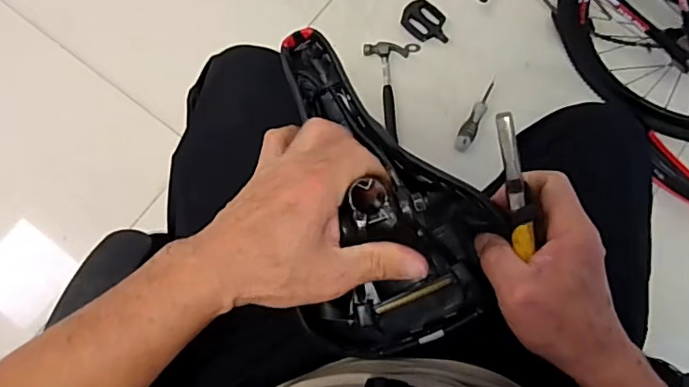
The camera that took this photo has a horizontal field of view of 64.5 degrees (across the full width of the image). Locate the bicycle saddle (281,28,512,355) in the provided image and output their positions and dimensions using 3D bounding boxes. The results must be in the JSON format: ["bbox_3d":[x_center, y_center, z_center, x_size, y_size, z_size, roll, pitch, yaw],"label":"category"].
[{"bbox_3d":[0.015,-0.008,0.395,0.138,0.083,0.253,-21,86,-7],"label":"bicycle saddle"}]

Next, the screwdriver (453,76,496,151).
[{"bbox_3d":[0.280,-0.163,1.153,0.034,0.035,0.180,31,77,6],"label":"screwdriver"}]

